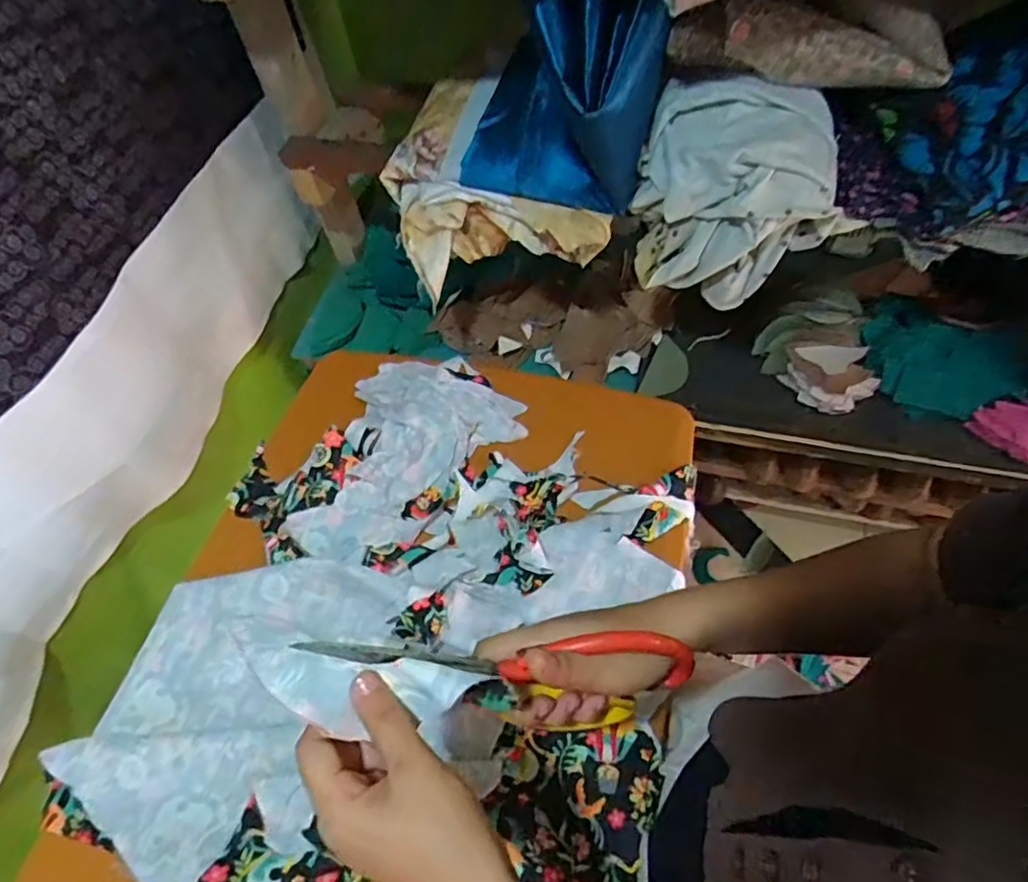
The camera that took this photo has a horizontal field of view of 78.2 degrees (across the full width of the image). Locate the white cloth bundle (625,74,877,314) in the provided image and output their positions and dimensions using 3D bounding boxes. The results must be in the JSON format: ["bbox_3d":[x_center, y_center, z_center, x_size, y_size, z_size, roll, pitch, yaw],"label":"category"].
[{"bbox_3d":[0.230,-0.251,0.640,0.202,0.164,0.123,6,57,9],"label":"white cloth bundle"}]

